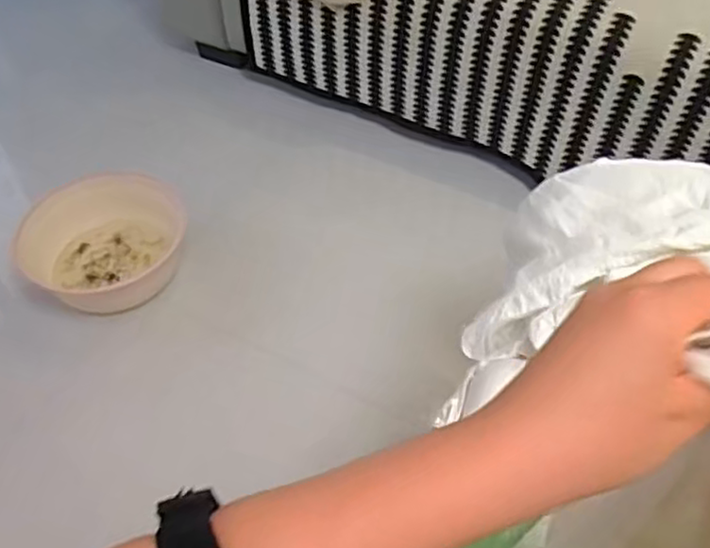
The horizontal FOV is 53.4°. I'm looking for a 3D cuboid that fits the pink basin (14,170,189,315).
[{"bbox_3d":[-0.505,-0.061,1.446,0.328,0.176,0.278,-21,53,-16],"label":"pink basin"}]

